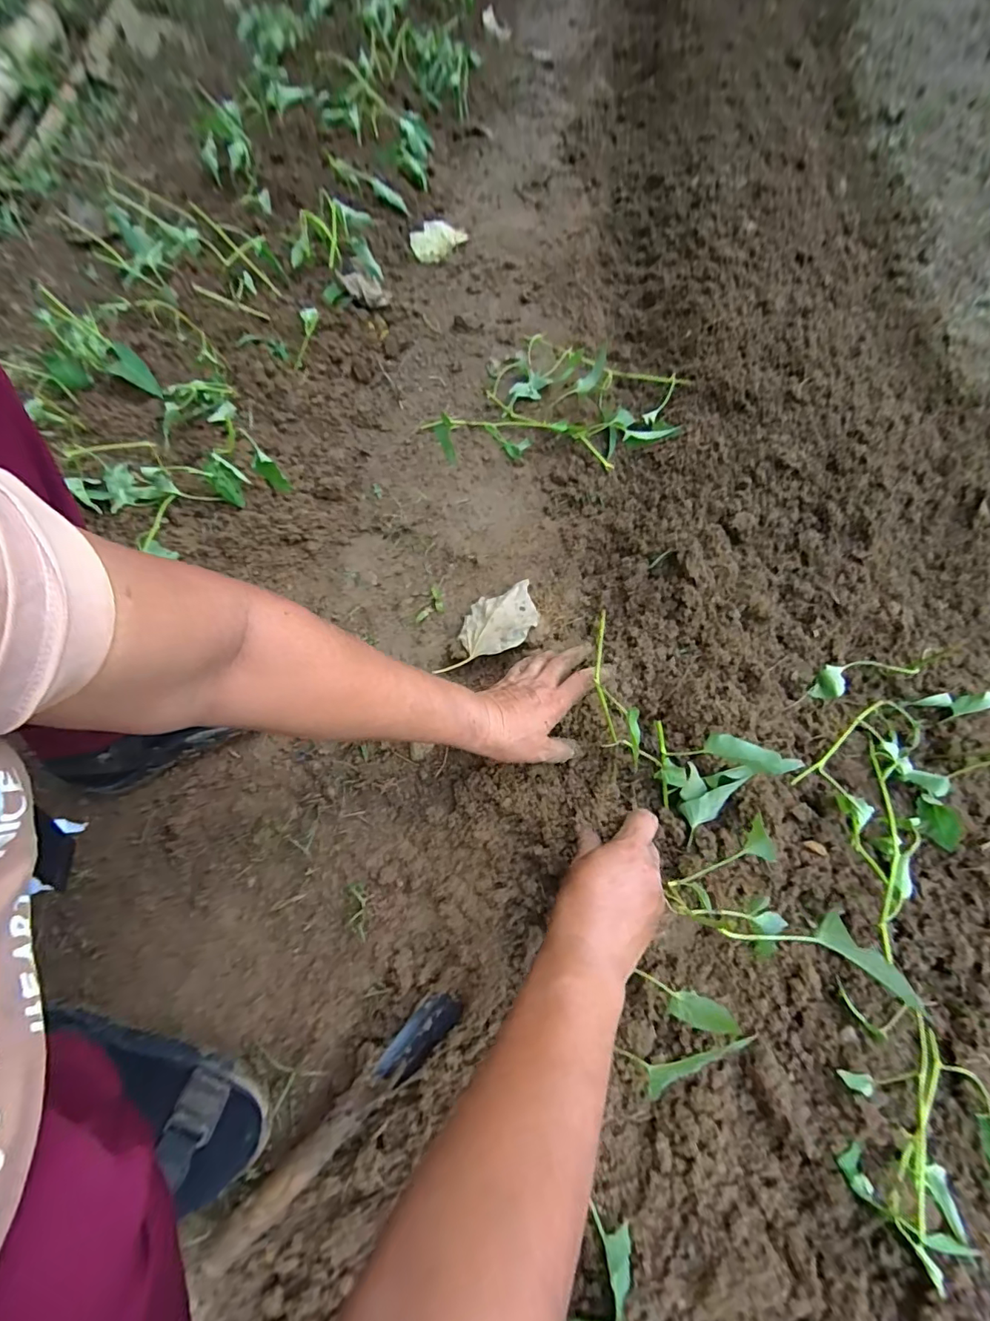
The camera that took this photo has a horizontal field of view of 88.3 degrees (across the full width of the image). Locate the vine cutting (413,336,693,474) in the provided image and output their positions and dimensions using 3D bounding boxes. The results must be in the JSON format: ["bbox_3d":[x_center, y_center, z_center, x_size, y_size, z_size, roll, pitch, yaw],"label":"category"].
[{"bbox_3d":[0.078,-0.371,0.680,0.334,0.101,0.244,9,68,9],"label":"vine cutting"}]

